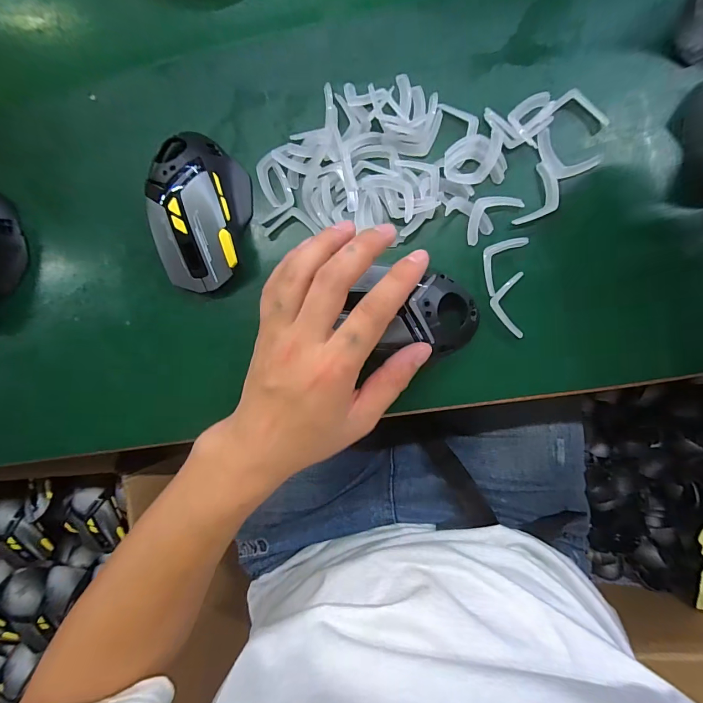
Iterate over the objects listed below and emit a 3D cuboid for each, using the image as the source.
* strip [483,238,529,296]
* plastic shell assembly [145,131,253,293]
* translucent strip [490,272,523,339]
[{"bbox_3d":[0.107,-0.067,0.279,0.023,0.004,0.046,33,95,3],"label":"strip"},{"bbox_3d":[-0.115,-0.105,0.281,0.070,0.037,0.118,0,92,5],"label":"plastic shell assembly"},{"bbox_3d":[0.115,-0.033,0.280,0.023,0.004,0.046,-2,92,5],"label":"translucent strip"}]

